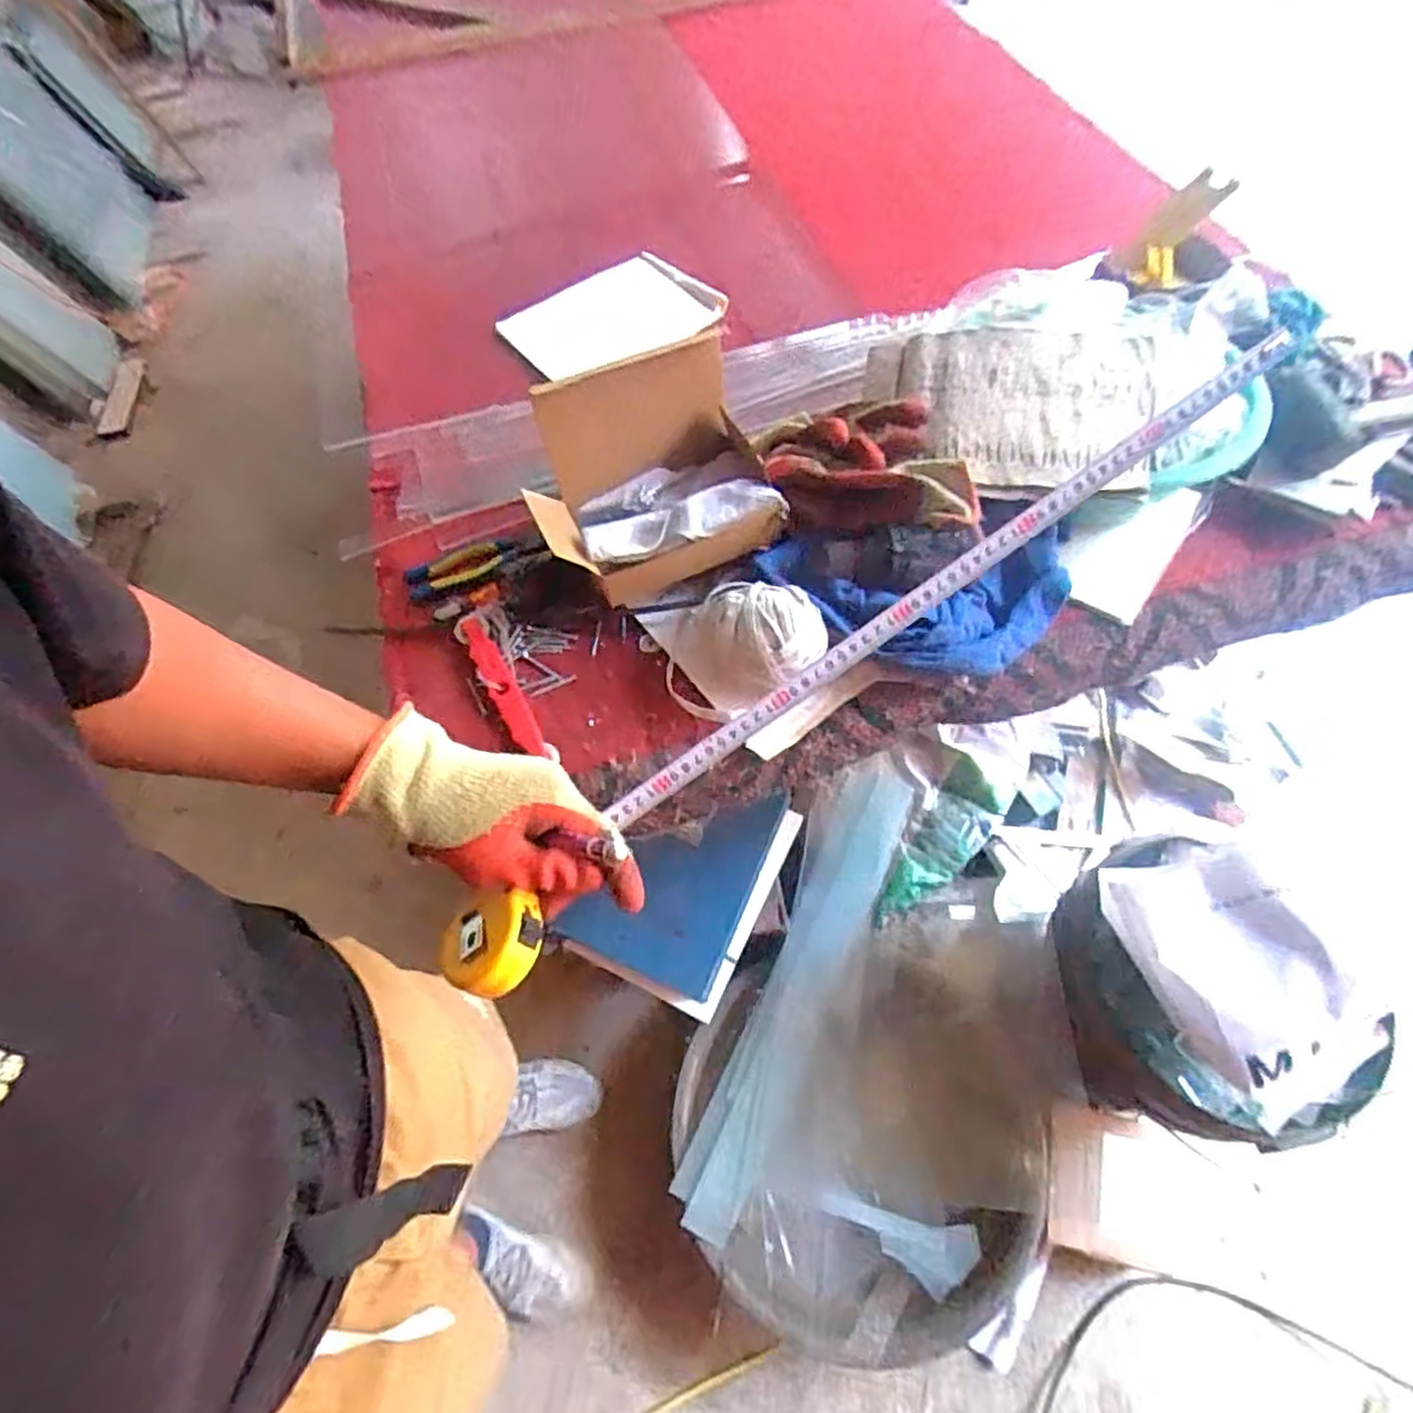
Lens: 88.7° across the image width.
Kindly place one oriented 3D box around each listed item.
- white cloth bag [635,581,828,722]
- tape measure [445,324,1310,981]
[{"bbox_3d":[0.021,-0.054,0.651,0.165,0.088,0.123,1,62,3],"label":"white cloth bag"},{"bbox_3d":[0.103,-0.032,0.479,0.665,0.028,0.056,-38,66,-1],"label":"tape measure"}]

